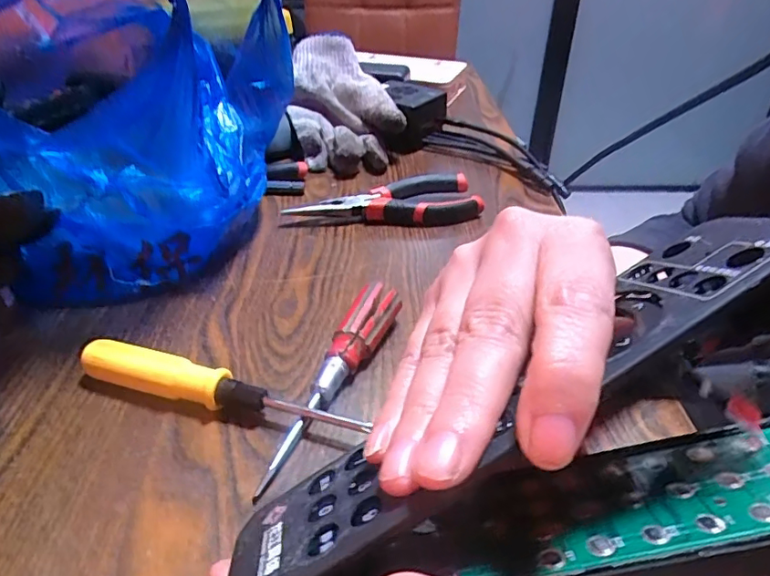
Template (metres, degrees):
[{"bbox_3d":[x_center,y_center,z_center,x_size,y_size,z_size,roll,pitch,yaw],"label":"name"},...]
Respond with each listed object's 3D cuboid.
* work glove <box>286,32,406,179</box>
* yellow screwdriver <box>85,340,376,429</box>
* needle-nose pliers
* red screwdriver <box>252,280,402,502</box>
[{"bbox_3d":[-0.040,-0.182,0.528,0.097,0.087,0.121,-13,38,-20],"label":"work glove"},{"bbox_3d":[-0.082,0.053,0.267,0.152,0.019,0.017,12,37,14],"label":"yellow screwdriver"},{"bbox_3d":[-0.001,-0.067,0.435,0.156,0.023,0.046,-9,37,-14],"label":"needle-nose pliers"},{"bbox_3d":[-0.029,0.044,0.275,0.021,0.025,0.135,17,38,21],"label":"red screwdriver"}]

